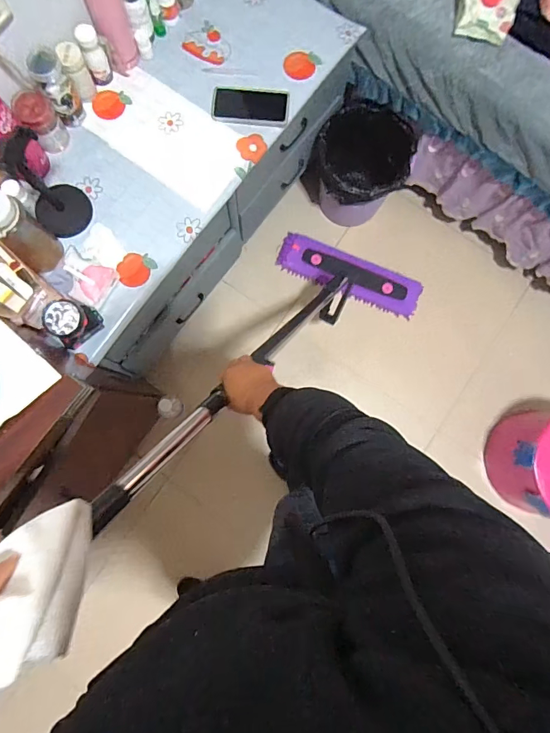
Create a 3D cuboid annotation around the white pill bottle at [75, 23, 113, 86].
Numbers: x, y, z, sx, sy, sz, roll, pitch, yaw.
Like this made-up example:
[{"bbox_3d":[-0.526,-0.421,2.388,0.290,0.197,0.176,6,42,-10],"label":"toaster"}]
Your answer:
[{"bbox_3d":[-0.377,-0.650,0.879,0.046,0.115,0.040,-23,82,-3],"label":"white pill bottle"}]

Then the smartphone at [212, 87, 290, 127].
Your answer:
[{"bbox_3d":[-0.054,-0.580,0.928,0.170,0.009,0.083,7,81,1],"label":"smartphone"}]

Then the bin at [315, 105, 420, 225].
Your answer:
[{"bbox_3d":[0.246,-0.591,1.277,0.254,0.288,0.240,0,81,0],"label":"bin"}]

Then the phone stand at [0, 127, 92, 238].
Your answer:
[{"bbox_3d":[-0.440,-0.341,0.765,0.107,0.255,0.102,43,84,6],"label":"phone stand"}]

